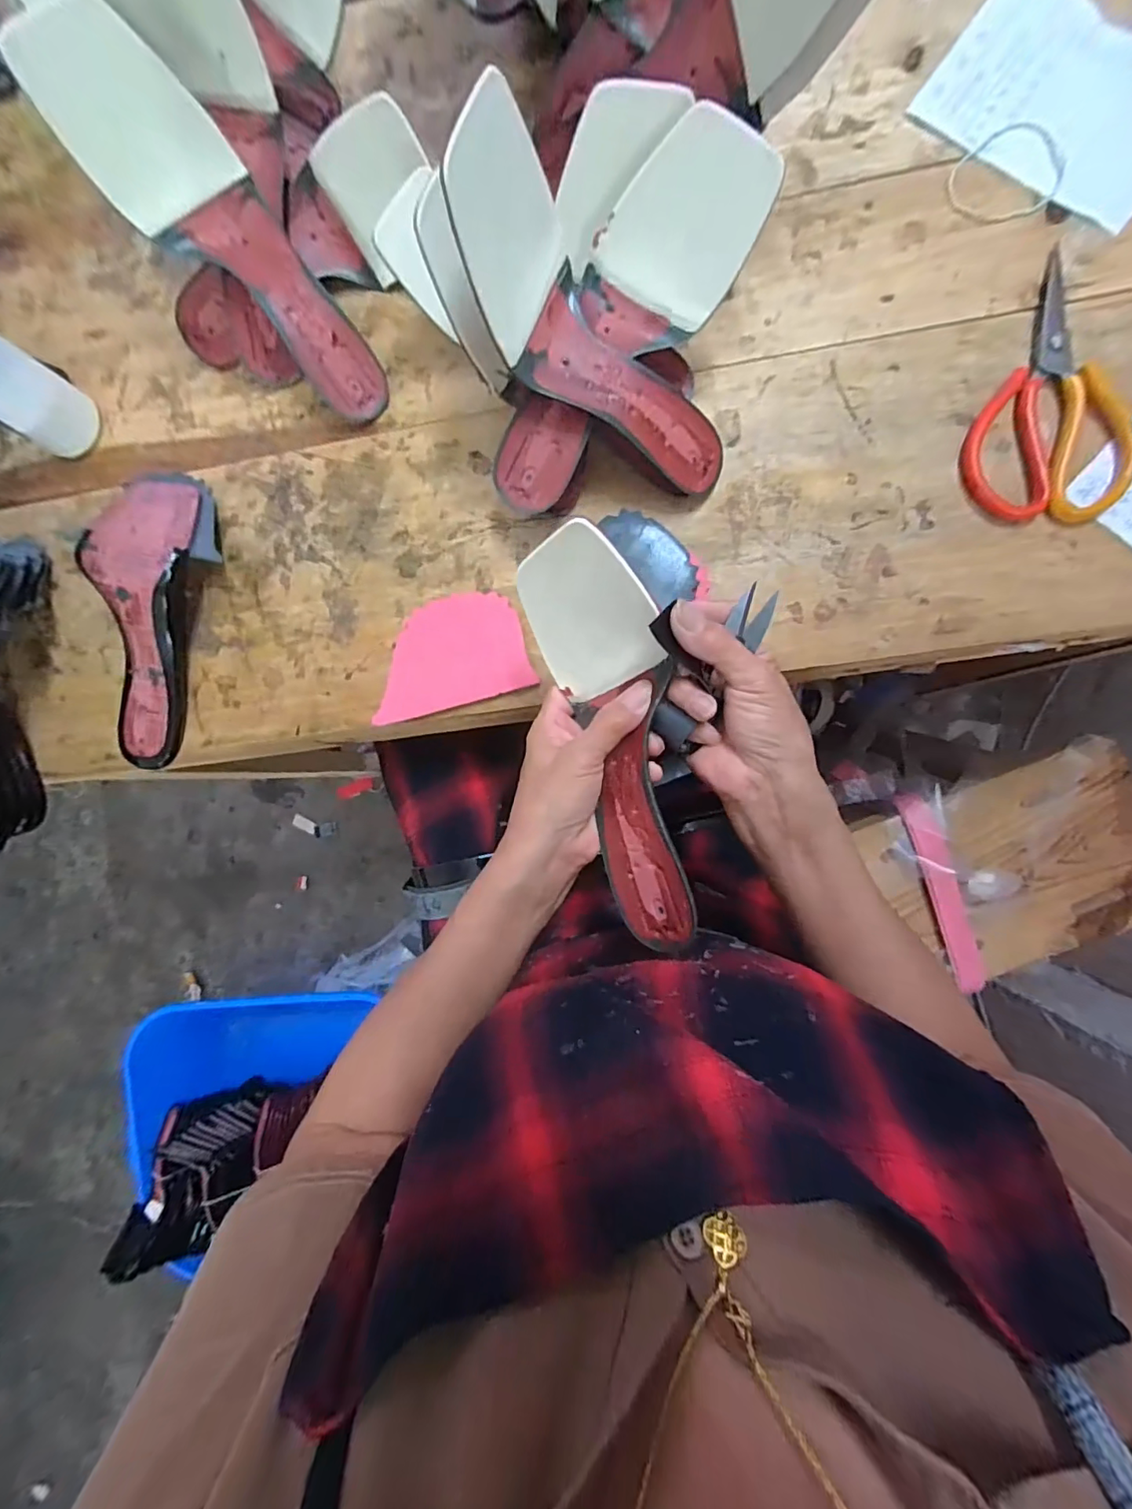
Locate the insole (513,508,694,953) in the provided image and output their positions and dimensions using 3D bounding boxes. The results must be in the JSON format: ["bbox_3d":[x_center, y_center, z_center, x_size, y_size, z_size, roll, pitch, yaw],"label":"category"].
[{"bbox_3d":[0.029,-0.005,0.310,0.070,0.069,0.231,-10,92,6],"label":"insole"}]

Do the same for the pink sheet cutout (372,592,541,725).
[{"bbox_3d":[-0.093,-0.079,0.410,0.121,0.004,0.084,-14,85,9],"label":"pink sheet cutout"}]

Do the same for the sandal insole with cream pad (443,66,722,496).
[{"bbox_3d":[0.021,-0.263,0.338,0.235,0.050,0.103,32,92,-30],"label":"sandal insole with cream pad"}]

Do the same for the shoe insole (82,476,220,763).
[{"bbox_3d":[-0.328,-0.118,0.413,0.095,0.050,0.245,-3,88,6],"label":"shoe insole"}]

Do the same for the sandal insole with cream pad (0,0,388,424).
[{"bbox_3d":[-0.228,-0.357,0.372,0.084,0.055,0.240,-46,118,3],"label":"sandal insole with cream pad"}]

